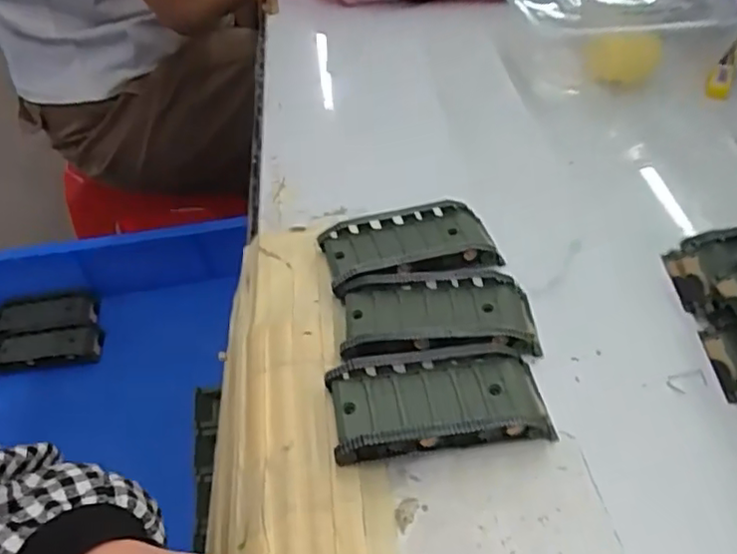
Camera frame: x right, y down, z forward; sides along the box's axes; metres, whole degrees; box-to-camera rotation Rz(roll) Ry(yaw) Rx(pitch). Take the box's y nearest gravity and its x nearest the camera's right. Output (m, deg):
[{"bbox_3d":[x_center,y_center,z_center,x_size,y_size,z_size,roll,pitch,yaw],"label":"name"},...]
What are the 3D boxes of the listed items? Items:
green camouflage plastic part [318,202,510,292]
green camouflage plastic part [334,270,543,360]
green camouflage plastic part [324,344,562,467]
[{"bbox_3d":[0.024,-0.015,0.359,0.092,0.018,0.049,-10,46,-7],"label":"green camouflage plastic part"},{"bbox_3d":[0.035,0.020,0.324,0.096,0.019,0.054,-5,46,-2],"label":"green camouflage plastic part"},{"bbox_3d":[0.032,0.056,0.289,0.094,0.024,0.045,-9,46,-6],"label":"green camouflage plastic part"}]

